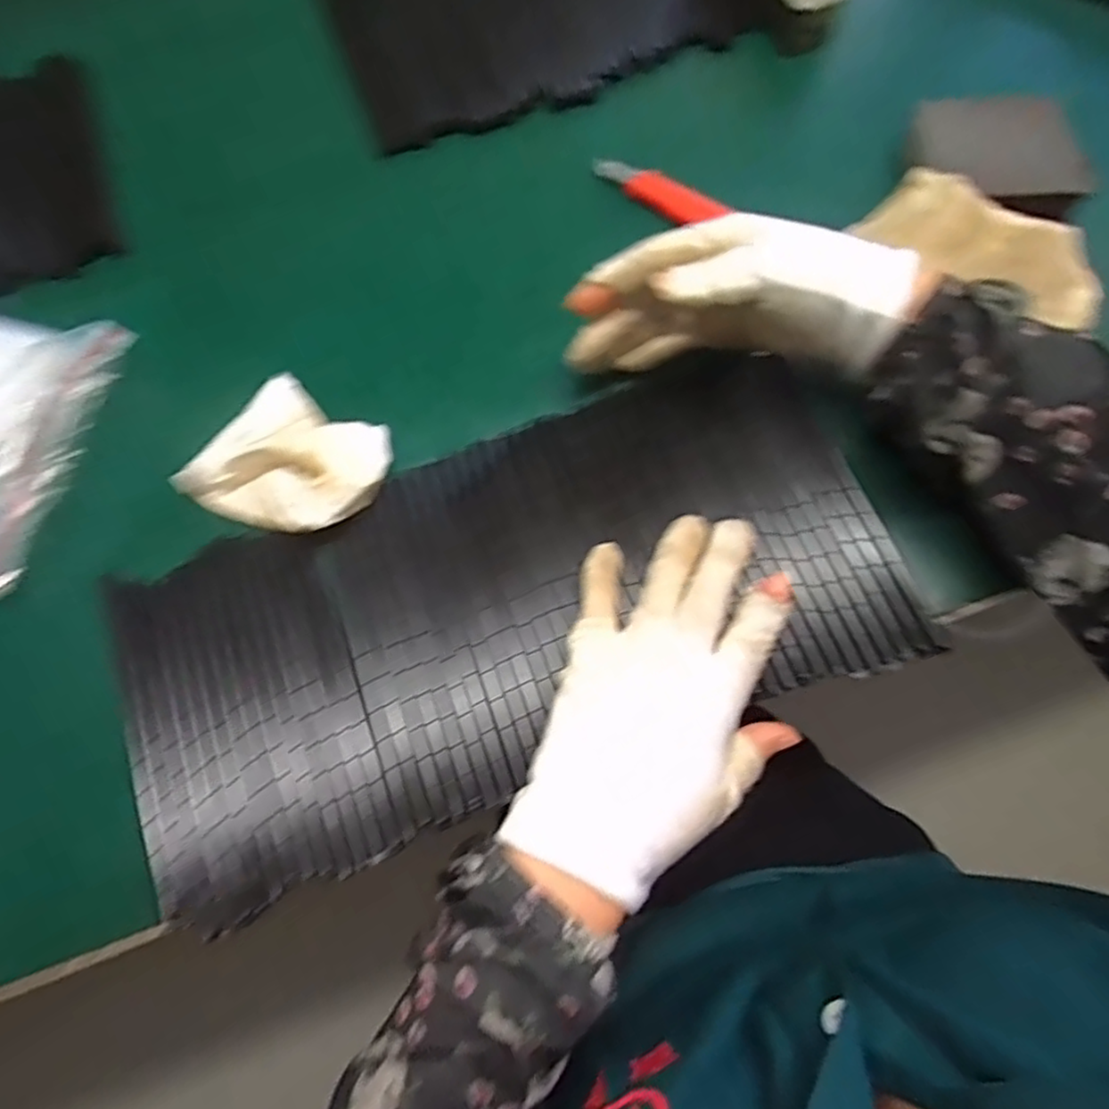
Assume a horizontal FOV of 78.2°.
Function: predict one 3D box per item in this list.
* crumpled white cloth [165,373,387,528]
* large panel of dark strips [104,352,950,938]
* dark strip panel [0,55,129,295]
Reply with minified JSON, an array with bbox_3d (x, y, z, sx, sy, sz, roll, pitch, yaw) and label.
[{"bbox_3d":[-0.136,-0.050,0.350,0.092,0.029,0.079,25,76,12],"label":"crumpled white cloth"},{"bbox_3d":[-0.025,0.029,0.335,0.371,0.012,0.178,-24,75,-4],"label":"large panel of dark strips"},{"bbox_3d":[-0.349,-0.260,0.437,0.105,0.020,0.205,-21,74,-13],"label":"dark strip panel"}]

